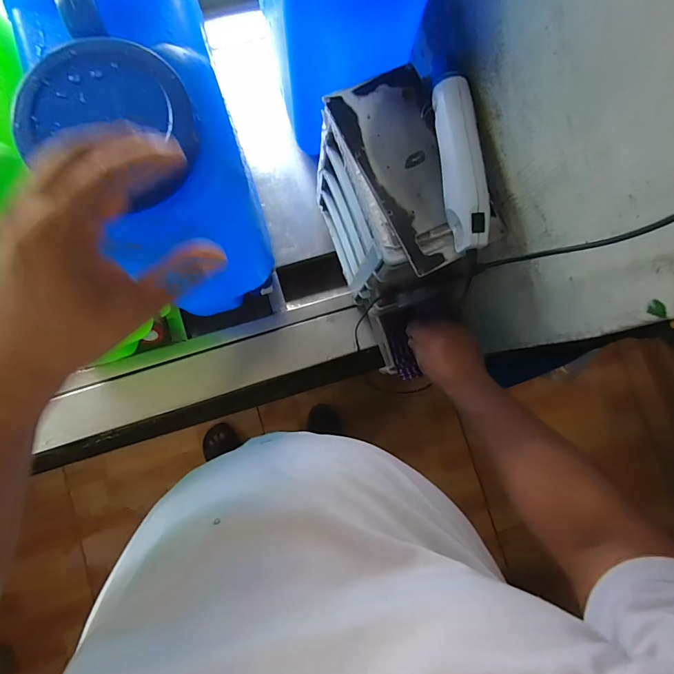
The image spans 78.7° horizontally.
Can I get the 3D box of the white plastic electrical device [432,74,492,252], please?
[{"bbox_3d":[0.136,-0.191,0.461,0.039,0.049,0.193,-7,84,-4],"label":"white plastic electrical device"}]

